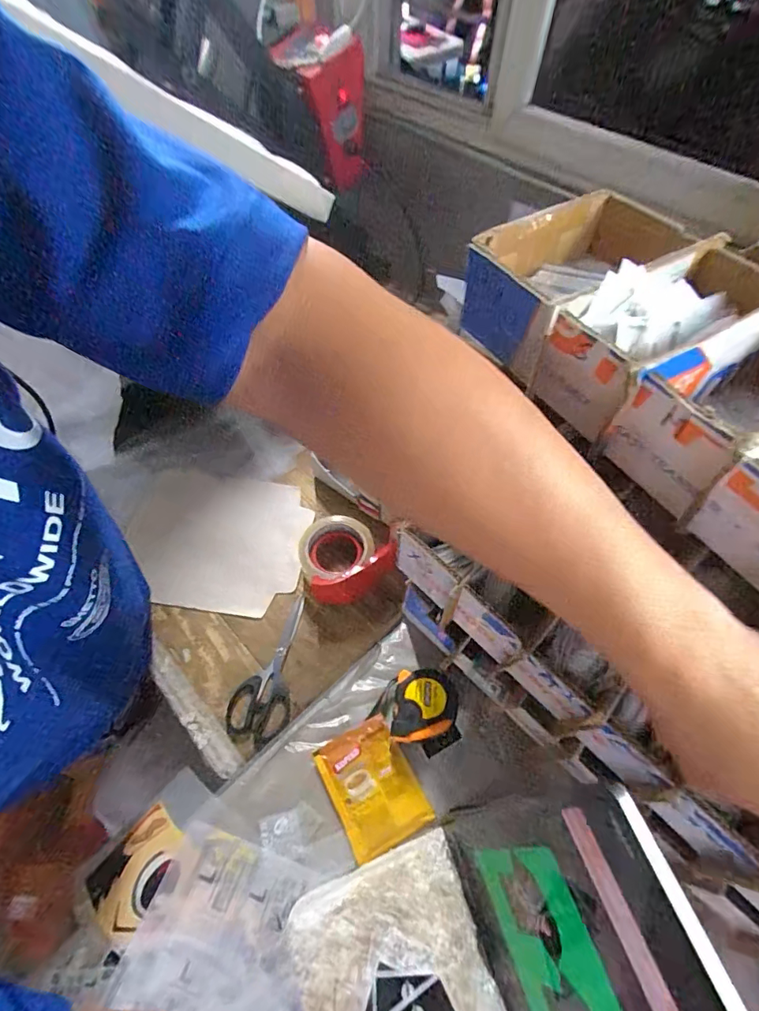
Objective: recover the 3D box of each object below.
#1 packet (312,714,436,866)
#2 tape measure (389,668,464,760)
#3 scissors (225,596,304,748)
[{"bbox_3d":[-0.008,0.292,0.485,0.085,0.011,0.111,-24,60,-18],"label":"packet"},{"bbox_3d":[0.054,0.223,0.510,0.086,0.044,0.078,8,55,3],"label":"tape measure"},{"bbox_3d":[-0.120,0.199,0.575,0.069,0.006,0.174,20,57,11],"label":"scissors"}]

